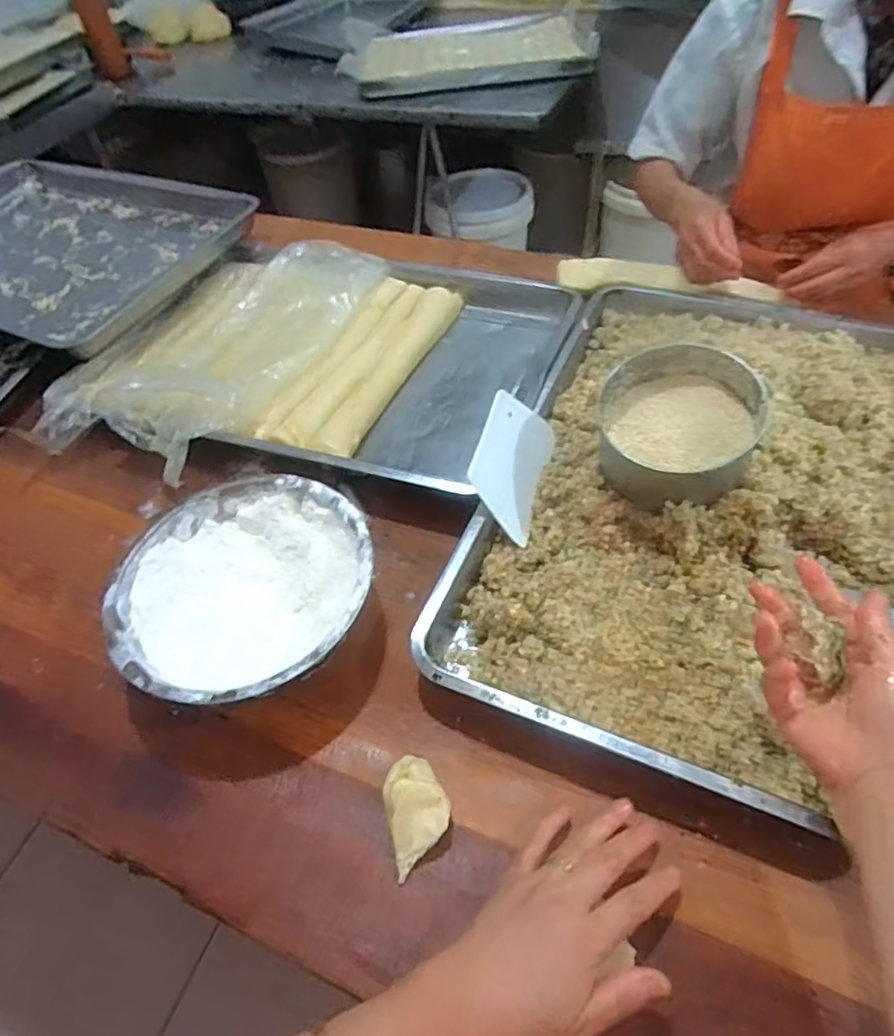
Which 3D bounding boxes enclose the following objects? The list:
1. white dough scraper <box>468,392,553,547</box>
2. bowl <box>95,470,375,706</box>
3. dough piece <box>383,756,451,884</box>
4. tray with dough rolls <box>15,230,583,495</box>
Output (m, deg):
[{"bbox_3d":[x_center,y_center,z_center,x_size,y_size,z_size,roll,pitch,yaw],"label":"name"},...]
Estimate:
[{"bbox_3d":[0.066,-0.058,0.618,0.007,0.091,0.140,-16,42,47],"label":"white dough scraper"},{"bbox_3d":[-0.174,0.069,0.556,0.214,0.078,0.218,-3,51,3],"label":"bowl"},{"bbox_3d":[-0.021,0.220,0.464,0.045,0.034,0.075,-14,51,-6],"label":"dough piece"},{"bbox_3d":[-0.152,-0.210,0.789,0.553,0.064,0.444,11,53,14],"label":"tray with dough rolls"}]

